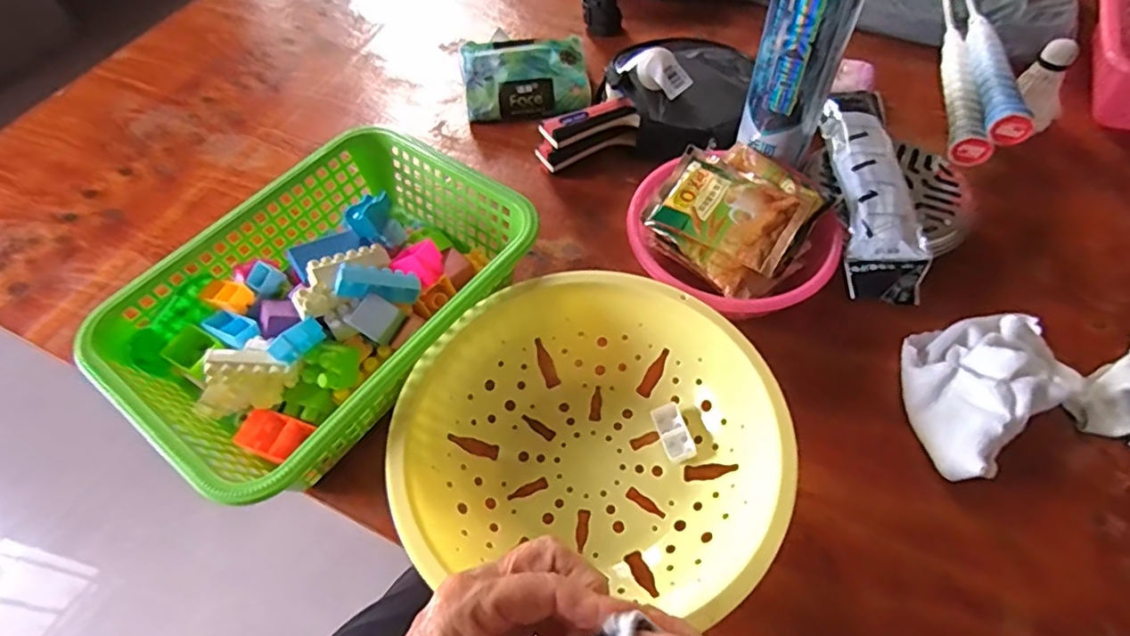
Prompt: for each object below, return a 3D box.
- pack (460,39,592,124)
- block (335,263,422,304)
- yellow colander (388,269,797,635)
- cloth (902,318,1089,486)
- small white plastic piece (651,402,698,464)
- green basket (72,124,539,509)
[{"bbox_3d":[-0.042,-0.252,0.643,0.130,0.063,0.062,-6,55,-1],"label":"pack"},{"bbox_3d":[-0.139,-0.026,0.448,0.059,0.022,0.017,7,51,-23],"label":"block"},{"bbox_3d":[0.015,0.083,0.415,0.244,0.063,0.235,-12,55,-6],"label":"yellow colander"},{"bbox_3d":[0.306,0.037,0.438,0.162,0.047,0.097,-33,60,-19],"label":"cloth"},{"bbox_3d":[0.080,0.084,0.438,0.020,0.018,0.040,-16,56,-8],"label":"small white plastic piece"},{"bbox_3d":[-0.181,-0.012,0.473,0.217,0.079,0.291,31,62,22],"label":"green basket"}]

